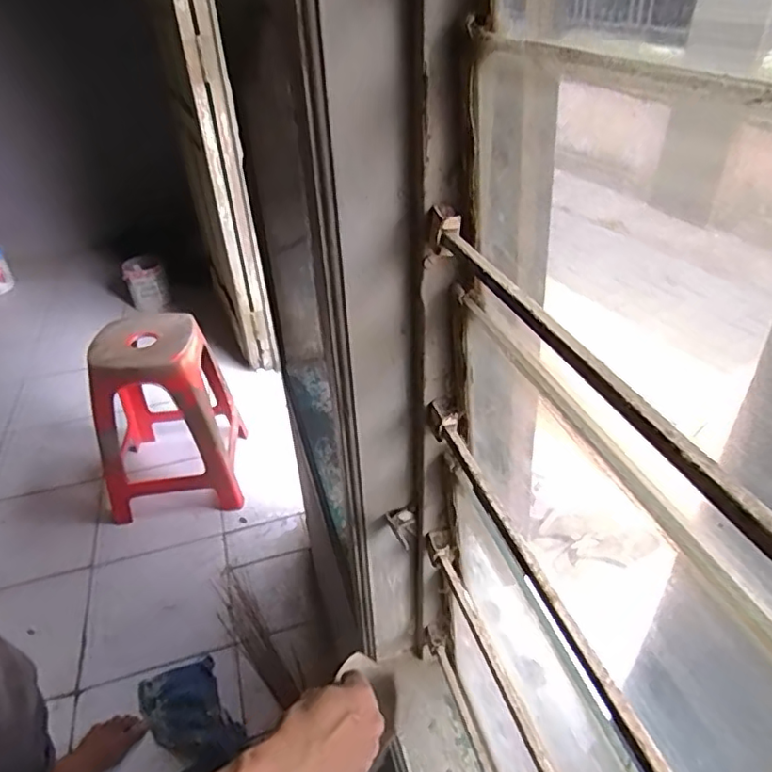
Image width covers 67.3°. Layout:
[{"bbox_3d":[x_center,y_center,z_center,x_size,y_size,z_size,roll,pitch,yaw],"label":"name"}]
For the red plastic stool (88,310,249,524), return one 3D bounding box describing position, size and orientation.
[{"bbox_3d":[-0.579,0.063,1.528,0.322,0.465,0.338,-5,34,-4],"label":"red plastic stool"}]

